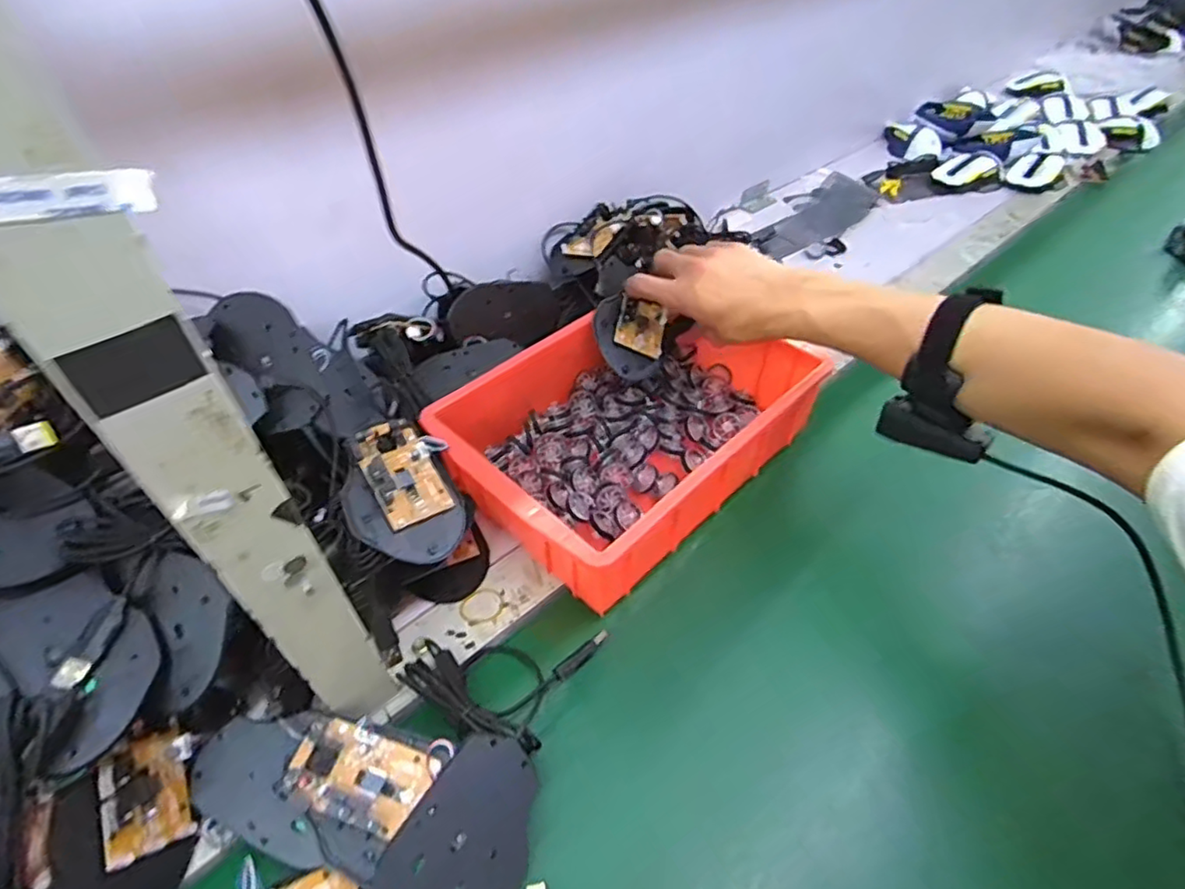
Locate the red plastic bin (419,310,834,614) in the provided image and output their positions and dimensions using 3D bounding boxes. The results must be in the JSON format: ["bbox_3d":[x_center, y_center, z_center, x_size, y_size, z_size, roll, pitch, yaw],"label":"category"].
[{"bbox_3d":[0.024,-0.024,0.524,0.282,0.077,0.213,-35,57,-30],"label":"red plastic bin"}]

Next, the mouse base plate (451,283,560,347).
[{"bbox_3d":[-0.081,-0.124,0.592,0.107,0.057,0.008,-9,18,-27],"label":"mouse base plate"}]

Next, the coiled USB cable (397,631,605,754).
[{"bbox_3d":[-0.057,0.159,0.405,0.131,0.030,0.075,0,46,-2],"label":"coiled USB cable"}]

